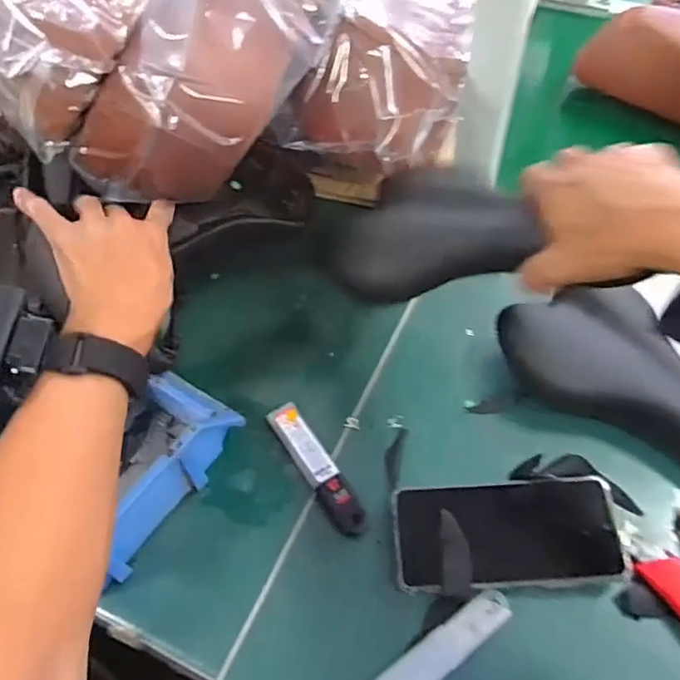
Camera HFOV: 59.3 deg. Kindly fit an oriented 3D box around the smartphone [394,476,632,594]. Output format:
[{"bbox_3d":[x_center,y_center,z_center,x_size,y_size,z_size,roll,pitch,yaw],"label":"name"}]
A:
[{"bbox_3d":[0.126,0.144,0.454,0.166,0.014,0.080,-3,54,0],"label":"smartphone"}]

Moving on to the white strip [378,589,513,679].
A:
[{"bbox_3d":[0.066,0.219,0.413,0.125,0.008,0.025,-31,59,-19],"label":"white strip"}]

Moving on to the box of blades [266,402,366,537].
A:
[{"bbox_3d":[-0.020,0.103,0.495,0.026,0.011,0.125,-28,58,-17],"label":"box of blades"}]

